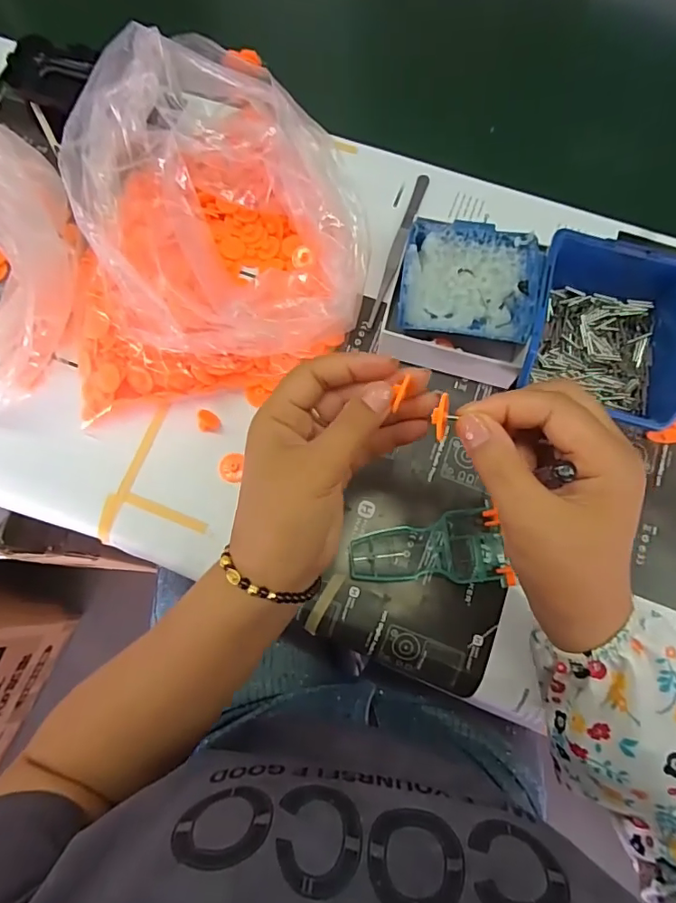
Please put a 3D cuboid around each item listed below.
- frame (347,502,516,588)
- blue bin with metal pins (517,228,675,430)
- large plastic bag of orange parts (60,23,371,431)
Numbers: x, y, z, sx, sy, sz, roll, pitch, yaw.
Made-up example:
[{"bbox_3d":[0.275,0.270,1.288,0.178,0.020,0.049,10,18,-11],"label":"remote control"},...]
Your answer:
[{"bbox_3d":[0.063,0.073,0.361,0.107,0.013,0.050,-6,74,-3],"label":"frame"},{"bbox_3d":[0.197,-0.087,0.375,0.114,0.068,0.133,18,74,5],"label":"blue bin with metal pins"},{"bbox_3d":[-0.092,-0.156,0.373,0.220,0.113,0.240,2,74,0],"label":"large plastic bag of orange parts"}]

